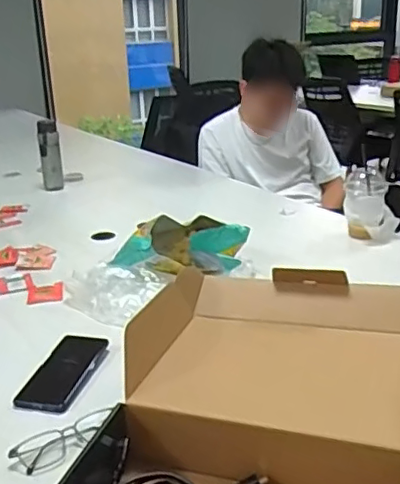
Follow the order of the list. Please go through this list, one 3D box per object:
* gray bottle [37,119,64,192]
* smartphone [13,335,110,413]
[{"bbox_3d":[-0.456,-0.258,1.774,0.063,0.225,0.049,-8,22,-13],"label":"gray bottle"},{"bbox_3d":[-0.194,0.186,0.848,0.079,0.016,0.166,3,22,14],"label":"smartphone"}]

